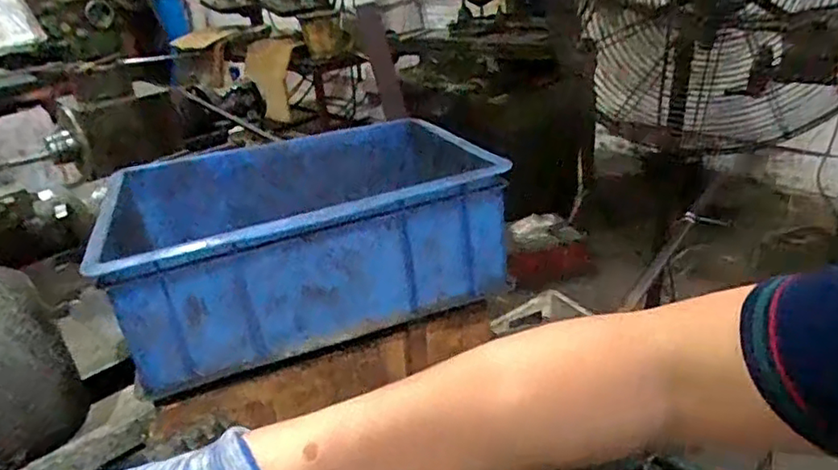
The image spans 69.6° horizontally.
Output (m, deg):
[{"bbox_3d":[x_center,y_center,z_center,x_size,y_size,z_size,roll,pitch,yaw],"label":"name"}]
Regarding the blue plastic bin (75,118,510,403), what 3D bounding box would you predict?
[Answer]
[{"bbox_3d":[-0.127,-0.017,0.691,0.390,0.135,0.305,-14,28,-16],"label":"blue plastic bin"}]

